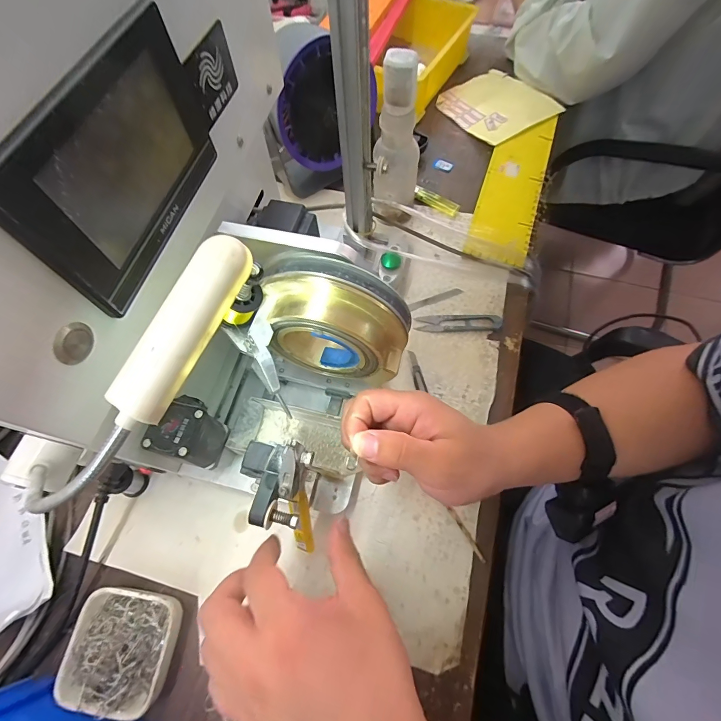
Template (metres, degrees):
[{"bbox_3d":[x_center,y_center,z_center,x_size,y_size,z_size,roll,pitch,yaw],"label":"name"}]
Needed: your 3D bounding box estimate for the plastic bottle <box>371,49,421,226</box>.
[{"bbox_3d":[0.045,-0.248,0.436,0.054,0.187,0.045,6,67,3],"label":"plastic bottle"}]

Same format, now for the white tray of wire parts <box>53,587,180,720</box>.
[{"bbox_3d":[-0.202,0.243,0.314,0.087,0.029,0.080,9,67,4],"label":"white tray of wire parts"}]

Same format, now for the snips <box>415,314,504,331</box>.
[{"bbox_3d":[0.119,-0.046,0.448,0.102,0.007,0.022,0,67,0],"label":"snips"}]

